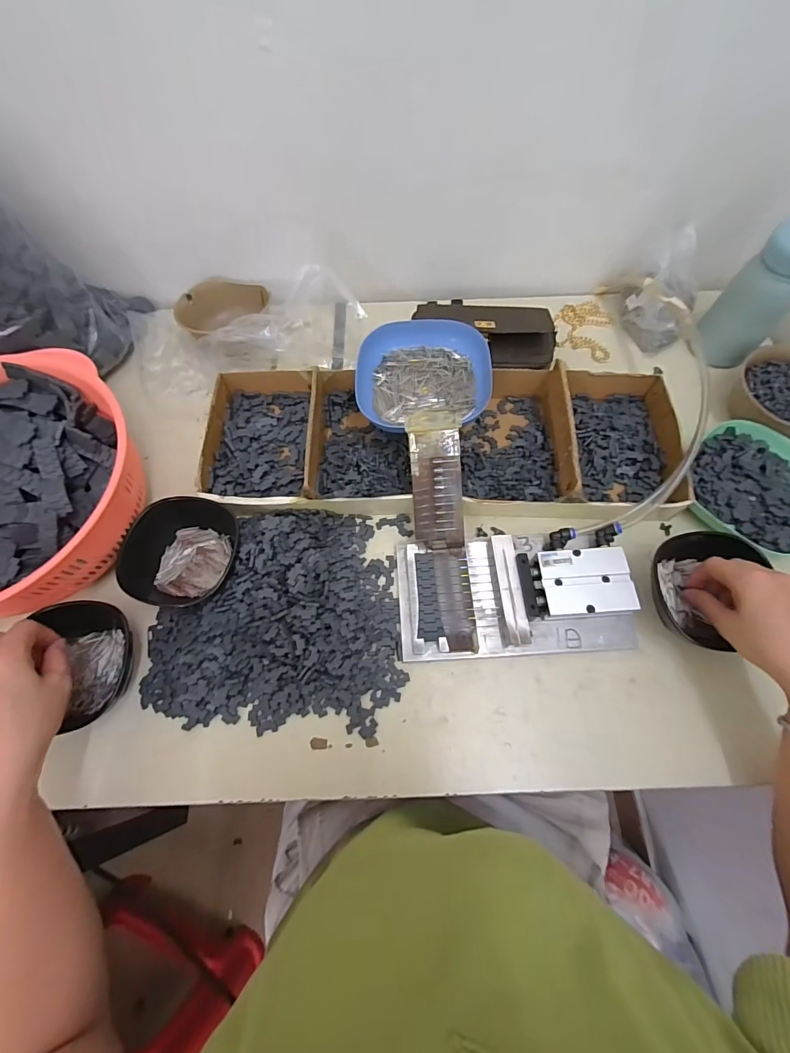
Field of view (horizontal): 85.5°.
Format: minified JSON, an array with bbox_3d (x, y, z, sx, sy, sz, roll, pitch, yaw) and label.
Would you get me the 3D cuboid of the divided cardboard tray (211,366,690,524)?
[{"bbox_3d":[0.051,-0.106,0.468,0.513,0.050,0.191,3,66,2],"label":"divided cardboard tray"}]

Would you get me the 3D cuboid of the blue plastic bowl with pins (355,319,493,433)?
[{"bbox_3d":[0.029,-0.170,0.471,0.142,0.032,0.134,0,66,1],"label":"blue plastic bowl with pins"}]

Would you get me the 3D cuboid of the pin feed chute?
[{"bbox_3d":[0.042,-0.046,0.425,0.050,0.009,0.134,-5,92,-1],"label":"pin feed chute"}]

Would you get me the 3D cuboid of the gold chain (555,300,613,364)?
[{"bbox_3d":[0.252,-0.264,0.572,0.073,0.010,0.094,12,67,6],"label":"gold chain"}]

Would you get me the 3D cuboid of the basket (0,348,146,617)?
[{"bbox_3d":[-0.372,-0.032,0.416,0.249,0.099,0.253,0,66,1],"label":"basket"}]

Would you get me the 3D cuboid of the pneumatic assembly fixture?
[{"bbox_3d":[0.113,0.063,0.414,0.216,0.035,0.116,-3,66,0],"label":"pneumatic assembly fixture"}]

